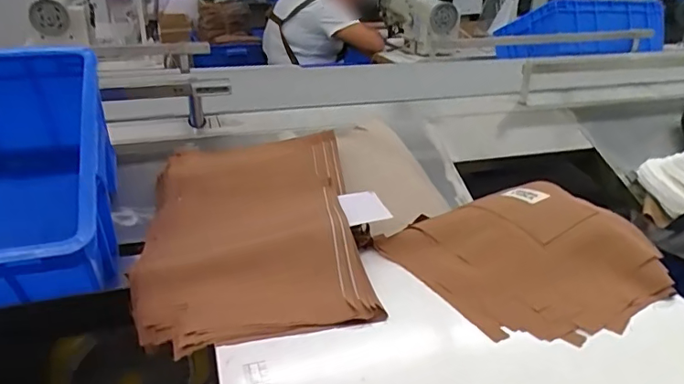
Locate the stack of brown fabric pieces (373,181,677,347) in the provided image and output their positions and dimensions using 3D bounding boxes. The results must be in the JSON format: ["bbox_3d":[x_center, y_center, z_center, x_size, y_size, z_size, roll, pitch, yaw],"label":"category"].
[{"bbox_3d":[0.239,0.075,0.652,0.277,0.057,0.282,-15,30,-30],"label":"stack of brown fabric pieces"}]

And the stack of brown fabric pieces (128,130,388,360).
[{"bbox_3d":[-0.130,0.040,0.738,0.295,0.059,0.465,-3,26,-8],"label":"stack of brown fabric pieces"}]

